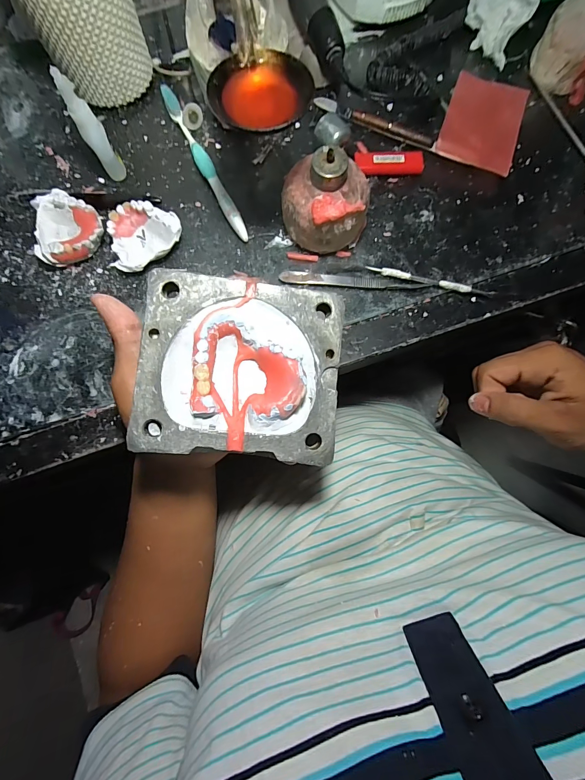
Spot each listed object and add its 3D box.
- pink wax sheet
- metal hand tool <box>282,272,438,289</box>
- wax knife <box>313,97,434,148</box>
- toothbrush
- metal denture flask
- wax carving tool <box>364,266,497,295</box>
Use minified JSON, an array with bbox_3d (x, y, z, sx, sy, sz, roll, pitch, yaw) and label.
[{"bbox_3d":[0.196,-0.277,0.347,0.076,0.005,0.121,19,75,2],"label":"pink wax sheet"},{"bbox_3d":[0.059,-0.100,0.314,0.140,0.005,0.011,5,80,0],"label":"metal hand tool"},{"bbox_3d":[0.083,-0.276,0.346,0.127,0.008,0.013,23,80,3],"label":"wax knife"},{"bbox_3d":[-0.088,-0.226,0.336,0.014,0.014,0.185,-27,81,-5],"label":"toothbrush"},{"bbox_3d":[-0.031,-0.016,0.217,0.123,0.024,0.115,4,80,0],"label":"metal denture flask"},{"bbox_3d":[0.127,-0.101,0.313,0.117,0.009,0.008,14,80,2],"label":"wax carving tool"}]

